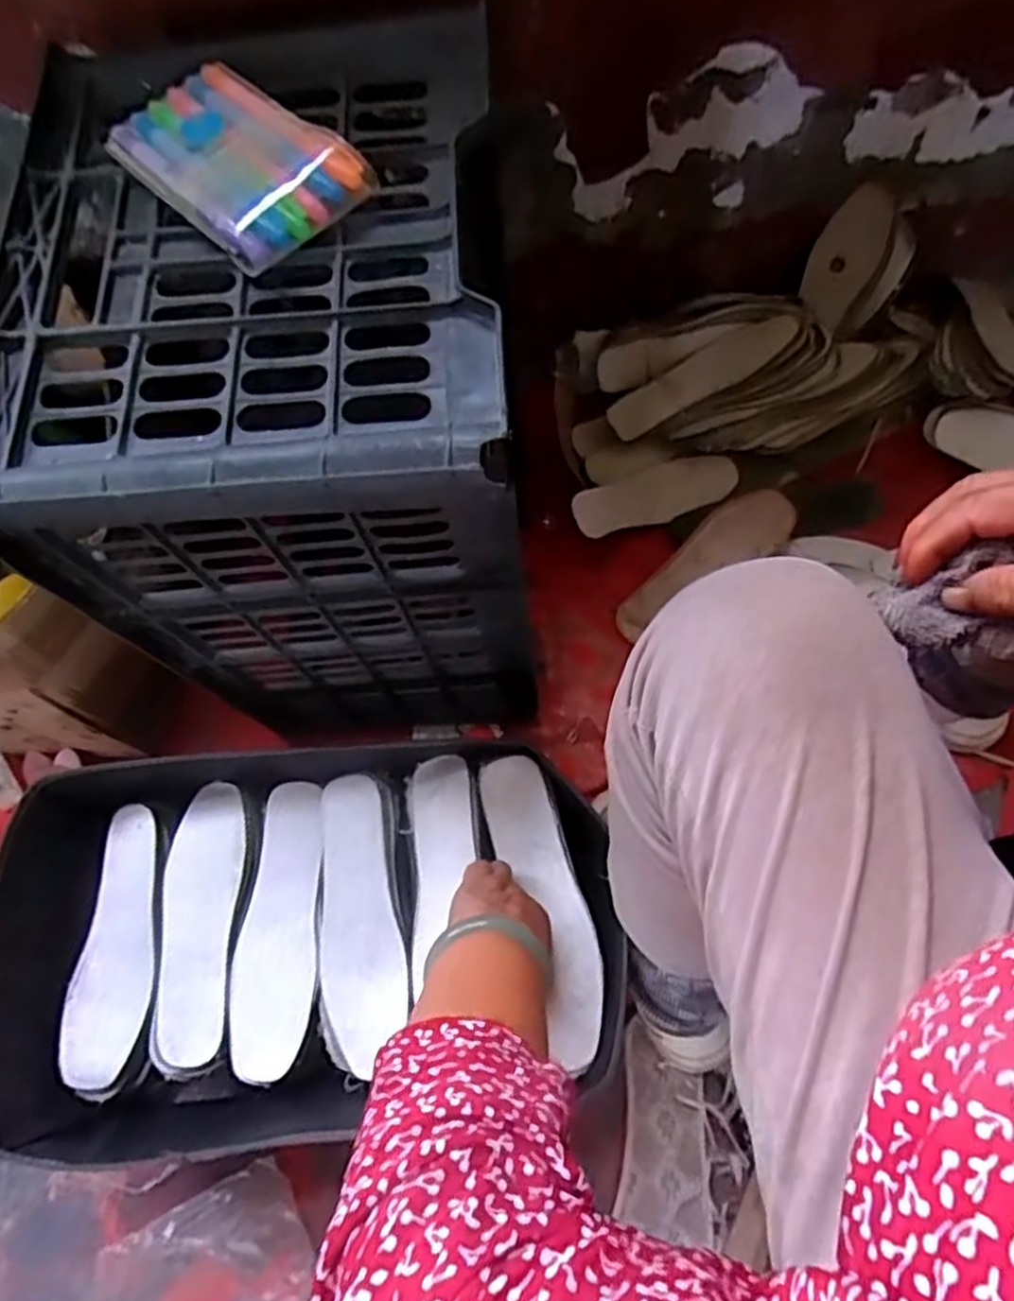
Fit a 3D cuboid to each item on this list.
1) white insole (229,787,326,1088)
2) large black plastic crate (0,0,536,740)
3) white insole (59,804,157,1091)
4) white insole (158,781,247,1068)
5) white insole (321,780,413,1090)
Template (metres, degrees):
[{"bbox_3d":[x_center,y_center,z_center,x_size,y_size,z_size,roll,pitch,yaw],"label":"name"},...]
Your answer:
[{"bbox_3d":[-0.190,0.227,0.618,0.067,0.011,0.226,1,69,3],"label":"white insole"},{"bbox_3d":[-0.133,-0.137,0.593,0.274,0.445,0.361,-3,69,1],"label":"large black plastic crate"},{"bbox_3d":[-0.325,0.243,0.618,0.067,0.017,0.212,5,70,4],"label":"white insole"},{"bbox_3d":[-0.261,0.222,0.619,0.065,0.012,0.215,-2,69,2],"label":"white insole"},{"bbox_3d":[-0.126,0.216,0.605,0.075,0.012,0.219,-19,67,14],"label":"white insole"}]

